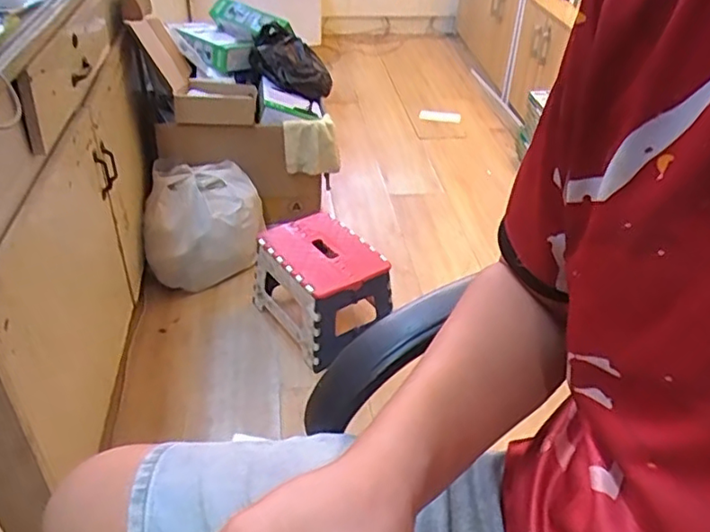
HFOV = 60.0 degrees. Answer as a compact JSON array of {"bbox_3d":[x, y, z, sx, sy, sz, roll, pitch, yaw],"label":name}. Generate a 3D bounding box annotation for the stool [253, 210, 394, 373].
[{"bbox_3d":[-0.081,0.050,1.452,0.221,0.232,0.291,-22,42,-31],"label":"stool"}]

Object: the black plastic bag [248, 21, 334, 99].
[{"bbox_3d":[-0.188,-0.599,1.784,0.227,0.163,0.181,-2,37,-7],"label":"black plastic bag"}]

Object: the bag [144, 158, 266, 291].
[{"bbox_3d":[-0.399,-0.101,1.644,0.300,0.269,0.279,-5,37,-11],"label":"bag"}]

